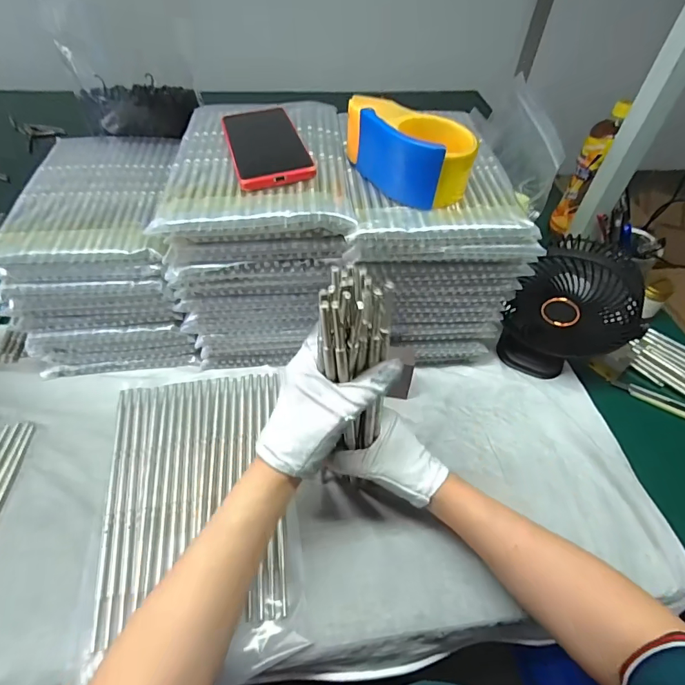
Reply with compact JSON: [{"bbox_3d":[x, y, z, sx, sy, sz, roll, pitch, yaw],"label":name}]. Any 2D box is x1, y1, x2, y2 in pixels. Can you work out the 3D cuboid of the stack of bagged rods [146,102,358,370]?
[{"bbox_3d":[-0.095,-0.137,0.543,0.184,0.223,0.255,1,49,-5],"label":"stack of bagged rods"}]

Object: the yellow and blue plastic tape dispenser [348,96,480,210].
[{"bbox_3d":[0.062,-0.189,0.412,0.055,0.064,0.126,-30,58,-27],"label":"yellow and blue plastic tape dispenser"}]

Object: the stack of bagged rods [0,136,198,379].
[{"bbox_3d":[-0.296,-0.126,0.562,0.175,0.171,0.277,-4,50,-10],"label":"stack of bagged rods"}]

